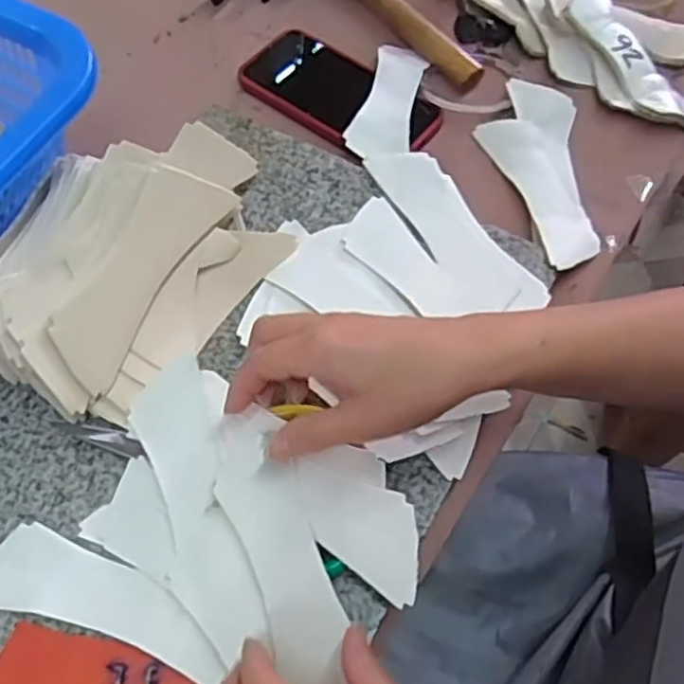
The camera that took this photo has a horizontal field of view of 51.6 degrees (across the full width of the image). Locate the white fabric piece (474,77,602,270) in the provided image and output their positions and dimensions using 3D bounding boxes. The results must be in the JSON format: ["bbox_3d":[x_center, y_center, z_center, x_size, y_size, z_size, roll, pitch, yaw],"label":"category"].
[{"bbox_3d":[0.153,-0.132,0.550,0.076,0.022,0.183,-2,64,3],"label":"white fabric piece"}]

